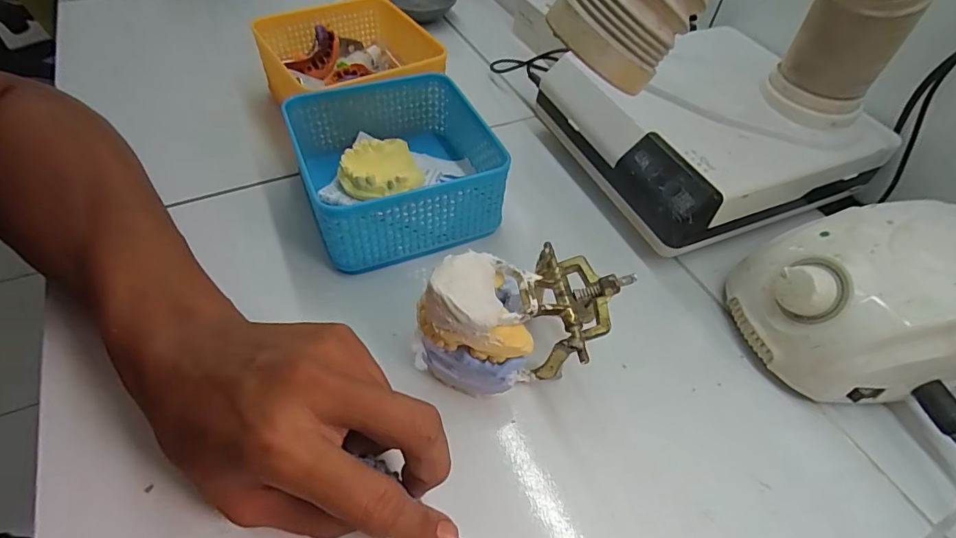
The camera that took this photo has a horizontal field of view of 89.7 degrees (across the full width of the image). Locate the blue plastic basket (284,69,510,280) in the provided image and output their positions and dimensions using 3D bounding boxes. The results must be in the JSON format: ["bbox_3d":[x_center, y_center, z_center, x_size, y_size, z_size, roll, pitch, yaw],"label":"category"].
[{"bbox_3d":[-0.057,-0.077,0.352,0.132,0.058,0.128,-17,55,-18],"label":"blue plastic basket"}]

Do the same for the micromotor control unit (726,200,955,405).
[{"bbox_3d":[0.239,0.021,0.291,0.136,0.082,0.100,-4,52,-8],"label":"micromotor control unit"}]

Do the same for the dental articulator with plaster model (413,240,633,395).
[{"bbox_3d":[0.025,0.032,0.268,0.110,0.082,0.066,-19,56,-19],"label":"dental articulator with plaster model"}]

